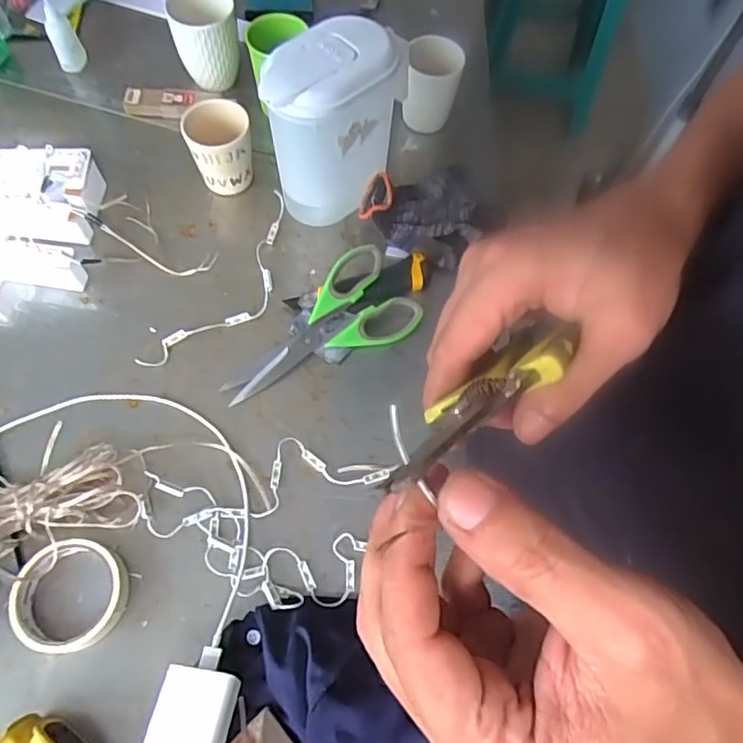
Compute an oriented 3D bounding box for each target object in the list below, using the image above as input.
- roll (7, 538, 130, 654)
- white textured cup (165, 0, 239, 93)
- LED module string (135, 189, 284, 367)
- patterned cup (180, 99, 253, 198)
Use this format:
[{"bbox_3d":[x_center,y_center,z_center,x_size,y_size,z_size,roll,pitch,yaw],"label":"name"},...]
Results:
[{"bbox_3d":[-0.255,0.191,0.494,0.087,0.027,0.091,0,65,-1],"label":"roll"},{"bbox_3d":[-0.208,-0.419,0.740,0.080,0.105,0.077,-13,66,-8],"label":"white textured cup"},{"bbox_3d":[-0.146,-0.095,0.640,0.077,0.011,0.256,28,68,12],"label":"LED module string"},{"bbox_3d":[-0.174,-0.258,0.677,0.073,0.091,0.070,-19,67,-10],"label":"patterned cup"}]

